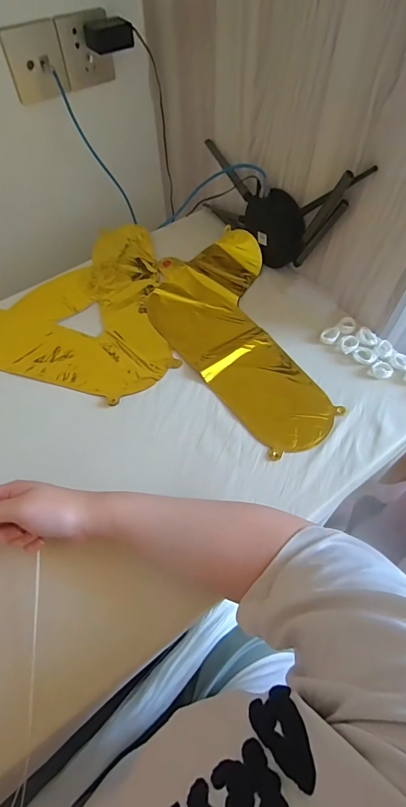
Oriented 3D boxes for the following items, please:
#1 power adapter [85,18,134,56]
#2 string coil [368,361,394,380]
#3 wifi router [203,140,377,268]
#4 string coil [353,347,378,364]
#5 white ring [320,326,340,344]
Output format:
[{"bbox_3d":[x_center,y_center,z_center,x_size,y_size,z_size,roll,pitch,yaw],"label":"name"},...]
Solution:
[{"bbox_3d":[-0.149,-0.587,0.611,0.077,0.037,0.025,-12,60,-5],"label":"power adapter"},{"bbox_3d":[0.253,-0.047,0.543,0.028,0.011,0.030,-1,59,1],"label":"string coil"},{"bbox_3d":[0.099,-0.328,0.605,0.039,0.189,0.311,-30,63,-16],"label":"wifi router"},{"bbox_3d":[0.235,-0.069,0.558,0.031,0.009,0.030,-1,59,1],"label":"string coil"},{"bbox_3d":[0.191,-0.102,0.577,0.024,0.010,0.031,23,63,15],"label":"white ring"}]

